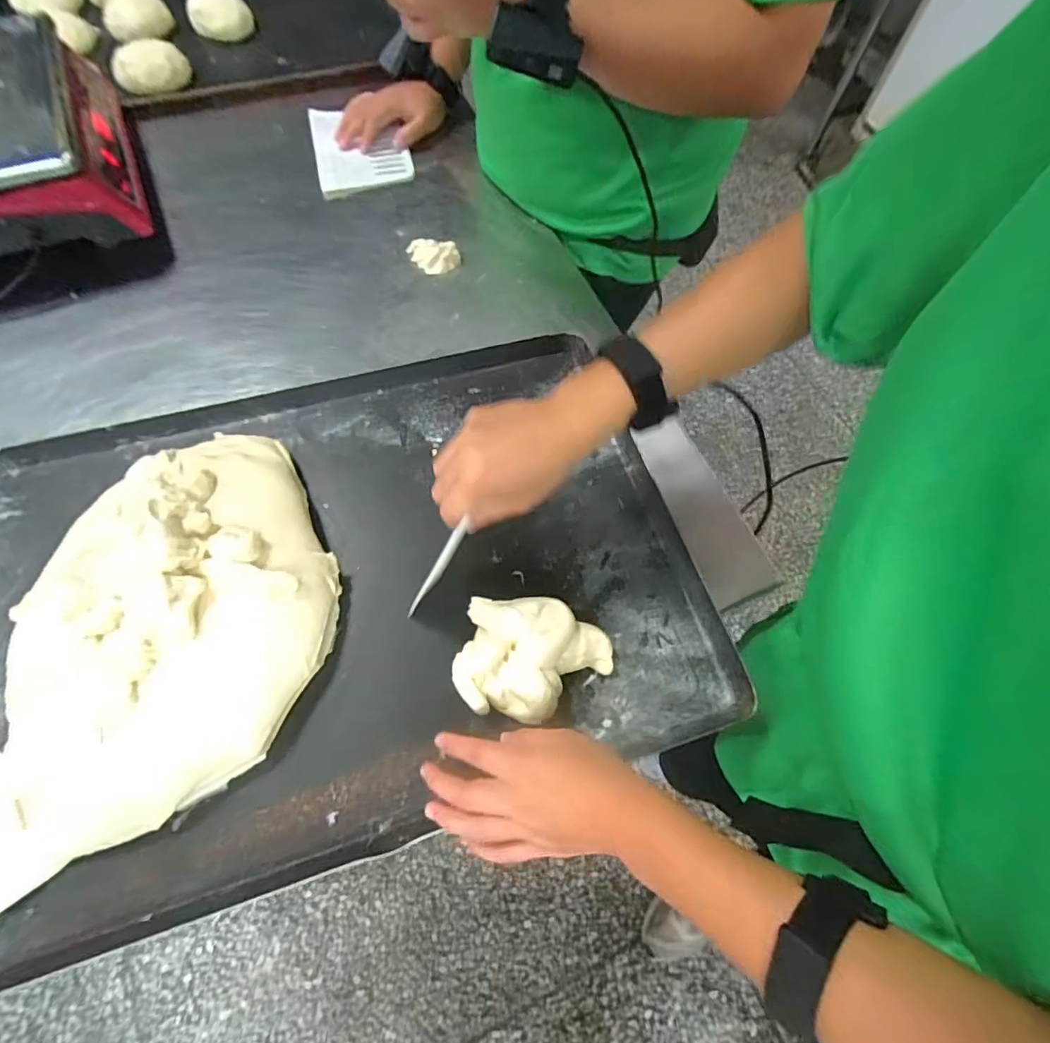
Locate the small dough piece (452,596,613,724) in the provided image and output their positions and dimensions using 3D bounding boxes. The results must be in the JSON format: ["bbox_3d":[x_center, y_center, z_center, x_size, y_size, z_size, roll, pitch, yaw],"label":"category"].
[{"bbox_3d":[0.007,0.104,0.413,0.116,0.047,0.087,9,64,1],"label":"small dough piece"}]

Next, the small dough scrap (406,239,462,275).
[{"bbox_3d":[-0.104,-0.295,0.612,0.060,0.020,0.033,9,64,1],"label":"small dough scrap"}]

